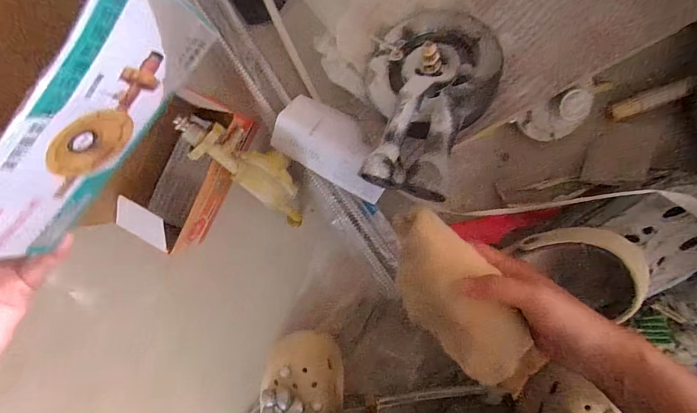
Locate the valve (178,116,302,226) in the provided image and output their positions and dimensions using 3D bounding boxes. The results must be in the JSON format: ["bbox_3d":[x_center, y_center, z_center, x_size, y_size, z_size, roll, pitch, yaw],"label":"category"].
[{"bbox_3d":[-0.107,-0.041,0.393,0.060,0.031,0.181,-46,122,8],"label":"valve"}]

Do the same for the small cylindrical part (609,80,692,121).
[{"bbox_3d":[0.326,-0.115,0.370,0.067,0.016,0.018,-20,92,32],"label":"small cylindrical part"}]

